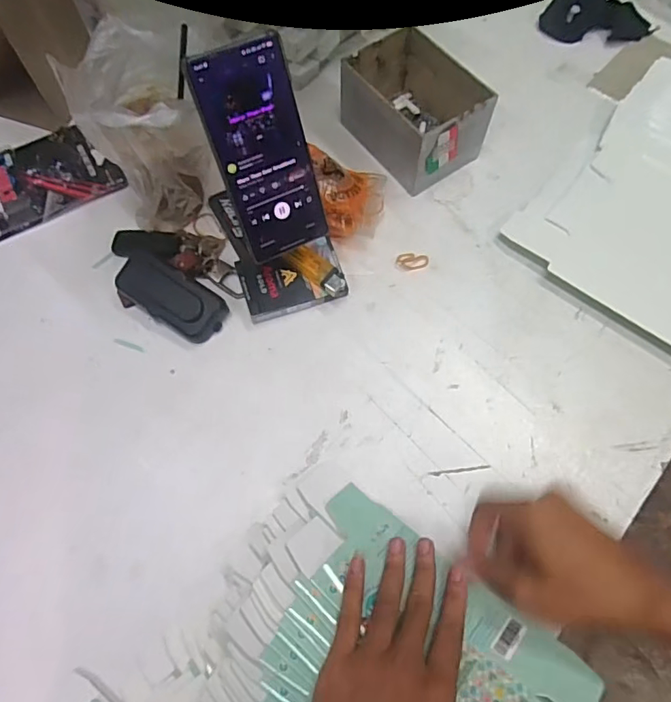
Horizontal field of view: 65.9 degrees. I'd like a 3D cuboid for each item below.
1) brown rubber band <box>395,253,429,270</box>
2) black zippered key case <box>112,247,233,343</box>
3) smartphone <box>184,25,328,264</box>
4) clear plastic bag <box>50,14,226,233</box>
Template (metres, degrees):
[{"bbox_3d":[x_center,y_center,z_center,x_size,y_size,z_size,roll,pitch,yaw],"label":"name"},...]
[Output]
[{"bbox_3d":[0.078,-0.091,0.521,0.031,0.004,0.019,12,67,7],"label":"brown rubber band"},{"bbox_3d":[-0.156,-0.051,0.492,0.106,0.034,0.046,31,71,14],"label":"black zippered key case"},{"bbox_3d":[-0.055,-0.151,0.420,0.076,0.174,0.005,-30,38,-12],"label":"smartphone"},{"bbox_3d":[-0.162,-0.178,0.457,0.083,0.153,0.127,-27,68,-10],"label":"clear plastic bag"}]

